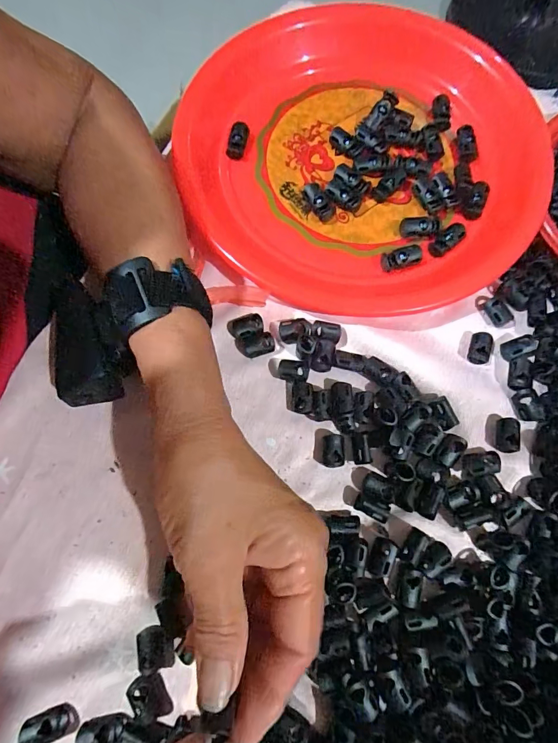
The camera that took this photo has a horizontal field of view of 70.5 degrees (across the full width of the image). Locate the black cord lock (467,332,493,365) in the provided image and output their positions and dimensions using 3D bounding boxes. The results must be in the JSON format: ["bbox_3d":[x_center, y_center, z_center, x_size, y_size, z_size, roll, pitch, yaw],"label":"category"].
[{"bbox_3d":[0.135,-0.015,0.263,0.015,0.007,0.020,17,75,3],"label":"black cord lock"}]

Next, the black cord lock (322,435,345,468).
[{"bbox_3d":[0.034,0.049,0.243,0.013,0.010,0.019,1,75,-2],"label":"black cord lock"}]

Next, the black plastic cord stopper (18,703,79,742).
[{"bbox_3d":[-0.119,0.184,0.202,0.026,0.006,0.015,-18,75,-5],"label":"black plastic cord stopper"}]

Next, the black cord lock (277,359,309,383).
[{"bbox_3d":[0.009,0.000,0.257,0.020,0.008,0.015,6,74,0],"label":"black cord lock"}]

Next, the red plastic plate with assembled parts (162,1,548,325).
[{"bbox_3d":[0.059,-0.156,0.287,0.245,0.027,0.254,0,74,0],"label":"red plastic plate with assembled parts"}]

